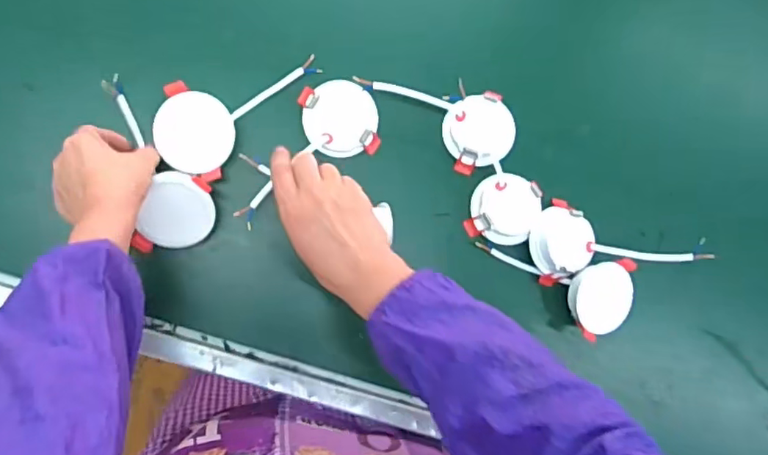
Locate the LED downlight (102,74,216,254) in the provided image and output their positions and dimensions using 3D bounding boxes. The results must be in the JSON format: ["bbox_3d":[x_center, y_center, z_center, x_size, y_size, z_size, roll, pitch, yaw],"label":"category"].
[{"bbox_3d":[-0.220,-0.065,0.530,0.077,0.052,0.173,-26,81,-9],"label":"LED downlight"}]

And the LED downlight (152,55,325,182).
[{"bbox_3d":[-0.147,-0.123,0.555,0.082,0.040,0.166,41,82,-5],"label":"LED downlight"}]

